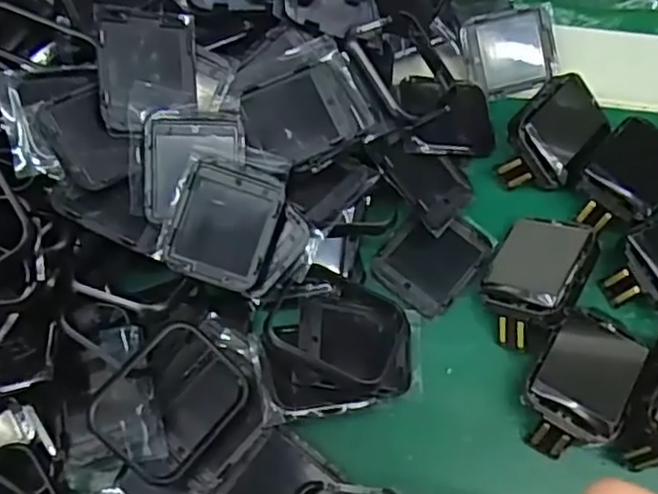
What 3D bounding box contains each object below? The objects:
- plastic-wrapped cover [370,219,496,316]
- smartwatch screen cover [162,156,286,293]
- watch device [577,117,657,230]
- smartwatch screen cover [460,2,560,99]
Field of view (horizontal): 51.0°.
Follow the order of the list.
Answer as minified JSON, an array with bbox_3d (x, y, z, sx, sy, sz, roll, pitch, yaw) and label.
[{"bbox_3d":[0.039,0.004,0.256,0.032,0.004,0.041,39,71,14],"label":"plastic-wrapped cover"},{"bbox_3d":[-0.035,-0.008,0.231,0.033,0.005,0.039,19,86,2],"label":"smartwatch screen cover"},{"bbox_3d":[0.113,-0.025,0.262,0.031,0.019,0.042,39,72,15],"label":"watch device"},{"bbox_3d":[0.076,-0.081,0.286,0.040,0.005,0.033,-16,95,-10],"label":"smartwatch screen cover"}]

